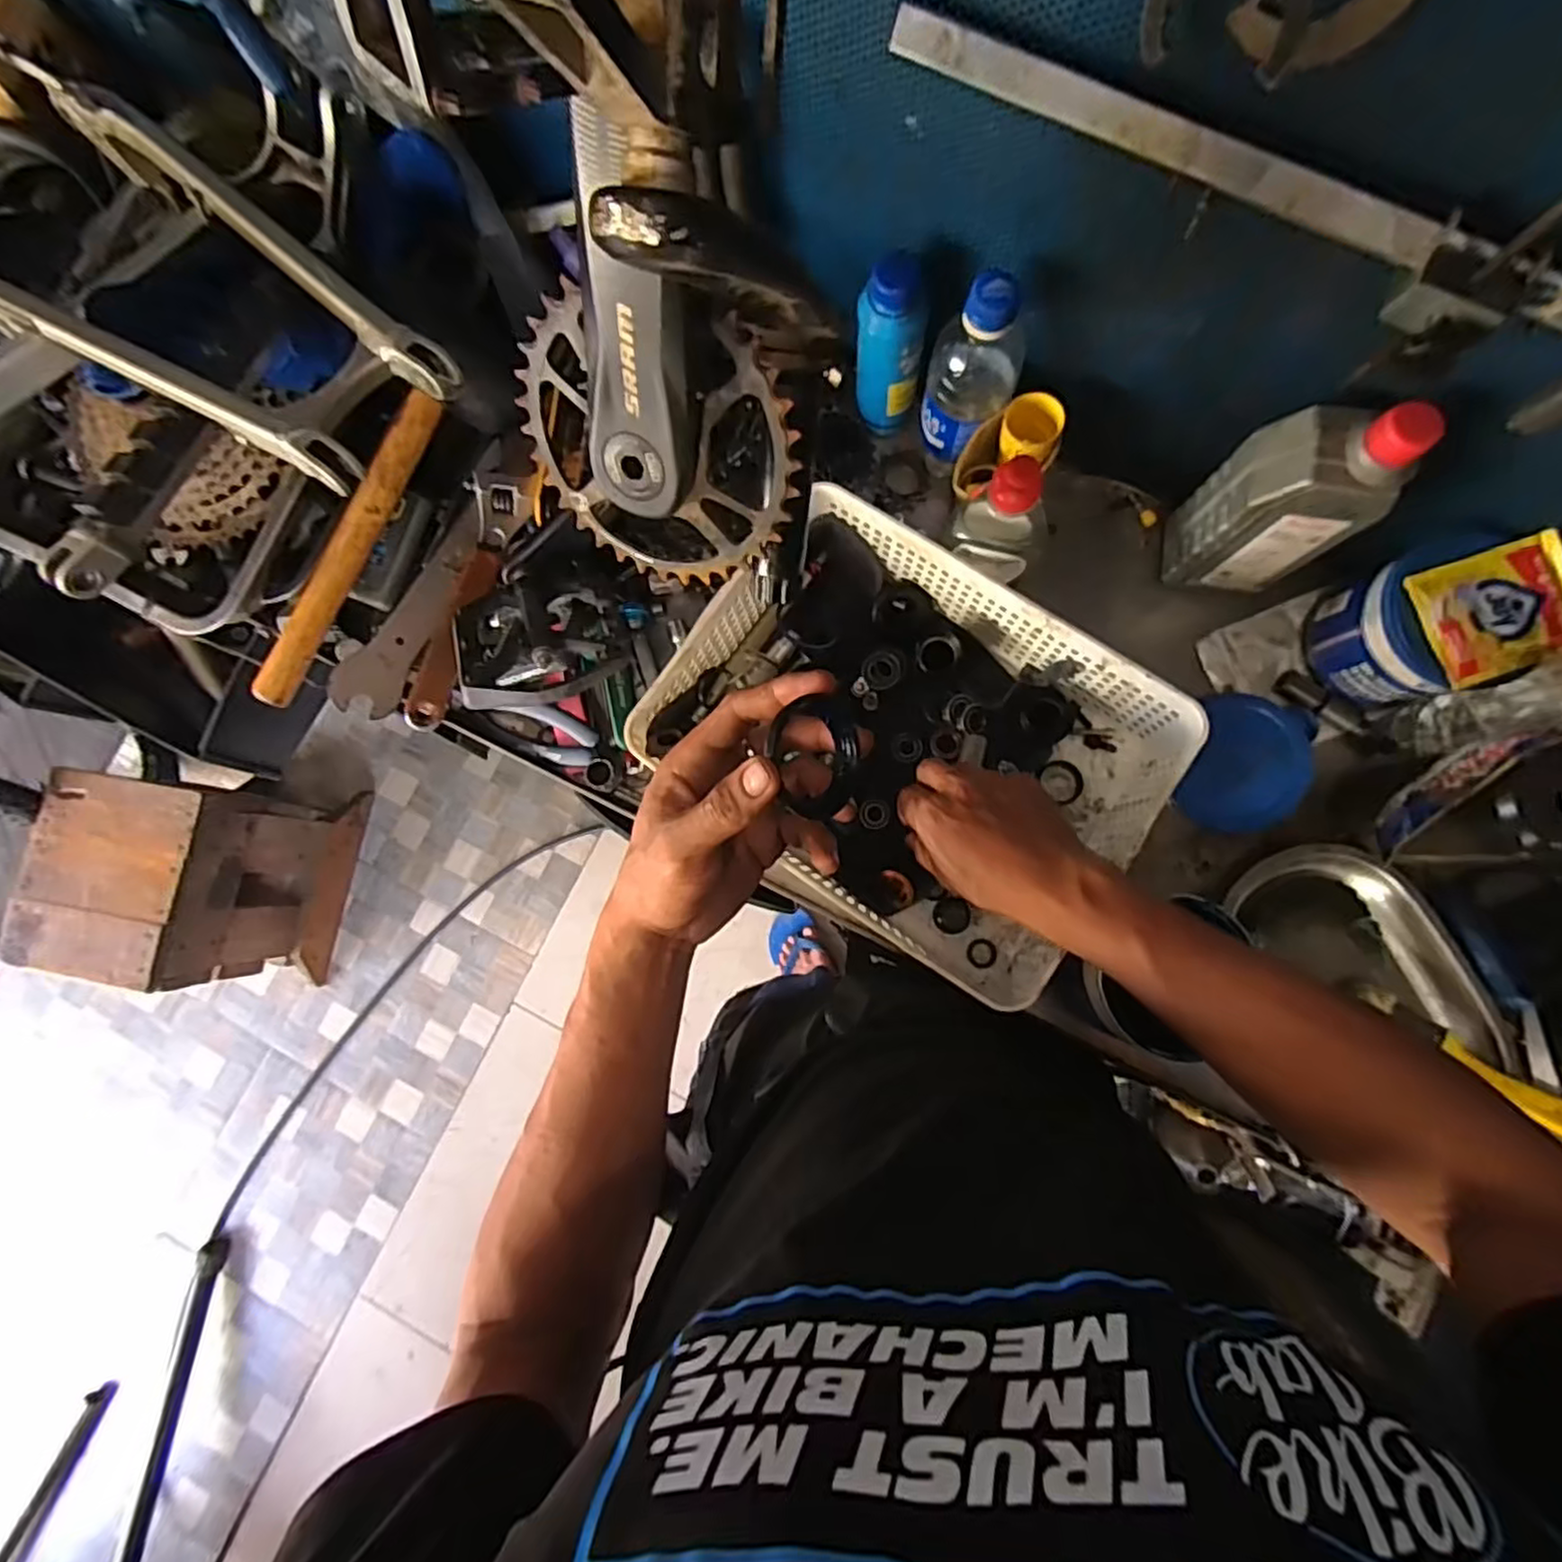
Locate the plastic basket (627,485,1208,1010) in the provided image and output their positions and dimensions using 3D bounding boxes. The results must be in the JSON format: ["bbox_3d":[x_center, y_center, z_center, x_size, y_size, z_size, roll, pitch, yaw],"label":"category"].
[{"bbox_3d":[0.091,-0.030,0.528,0.329,0.111,0.255,39,86,8],"label":"plastic basket"}]

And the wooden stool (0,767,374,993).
[{"bbox_3d":[-1.007,0.169,1.252,0.256,0.404,0.340,9,83,5],"label":"wooden stool"}]

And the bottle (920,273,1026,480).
[{"bbox_3d":[0.133,-0.279,0.499,0.059,0.152,0.055,-1,82,4],"label":"bottle"}]

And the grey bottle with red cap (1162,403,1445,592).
[{"bbox_3d":[0.334,-0.187,0.469,0.074,0.165,0.054,8,82,5],"label":"grey bottle with red cap"}]

